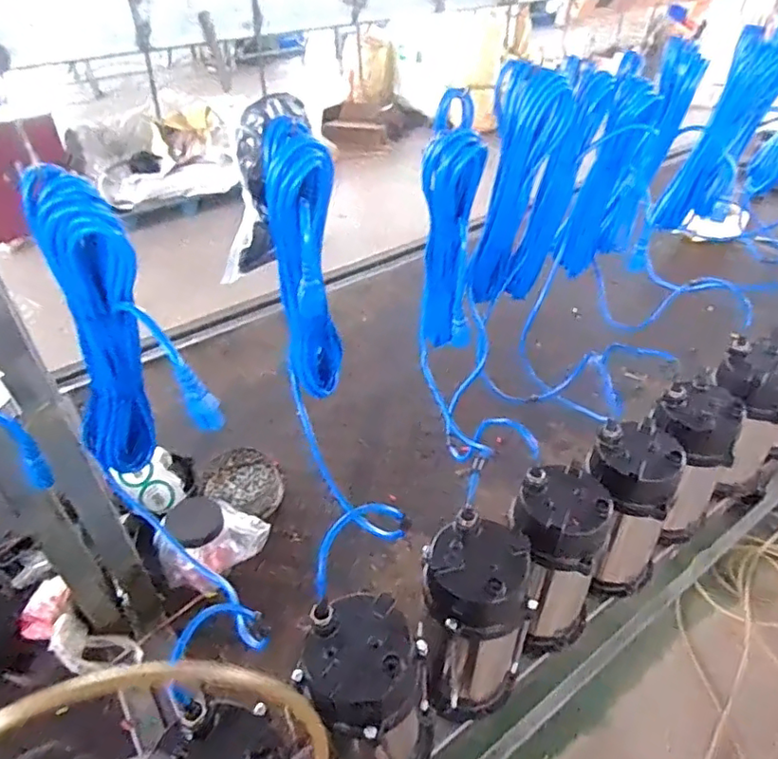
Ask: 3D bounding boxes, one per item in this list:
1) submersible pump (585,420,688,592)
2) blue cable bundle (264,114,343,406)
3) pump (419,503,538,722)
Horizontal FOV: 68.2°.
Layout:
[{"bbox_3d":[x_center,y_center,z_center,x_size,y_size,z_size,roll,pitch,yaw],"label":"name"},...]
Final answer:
[{"bbox_3d":[0.342,0.193,0.839,0.129,0.264,0.146,24,46,26],"label":"submersible pump"},{"bbox_3d":[-0.095,-0.101,0.662,0.072,0.346,0.099,-4,40,-3],"label":"blue cable bundle"},{"bbox_3d":[0.104,0.296,0.710,0.120,0.249,0.124,-9,41,-9],"label":"pump"}]

